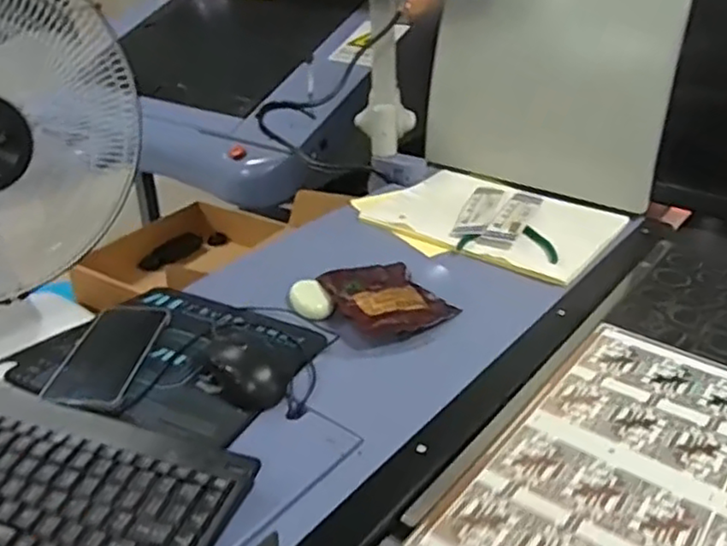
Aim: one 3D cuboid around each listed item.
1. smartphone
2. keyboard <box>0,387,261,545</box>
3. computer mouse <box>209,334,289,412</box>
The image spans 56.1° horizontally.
[{"bbox_3d":[-0.252,0.082,0.676,0.075,0.010,0.154,3,30,5],"label":"smartphone"},{"bbox_3d":[-0.243,0.161,0.516,0.286,0.021,0.159,9,31,14],"label":"keyboard"},{"bbox_3d":[-0.110,0.089,0.648,0.058,0.032,0.093,-20,35,-31],"label":"computer mouse"}]

